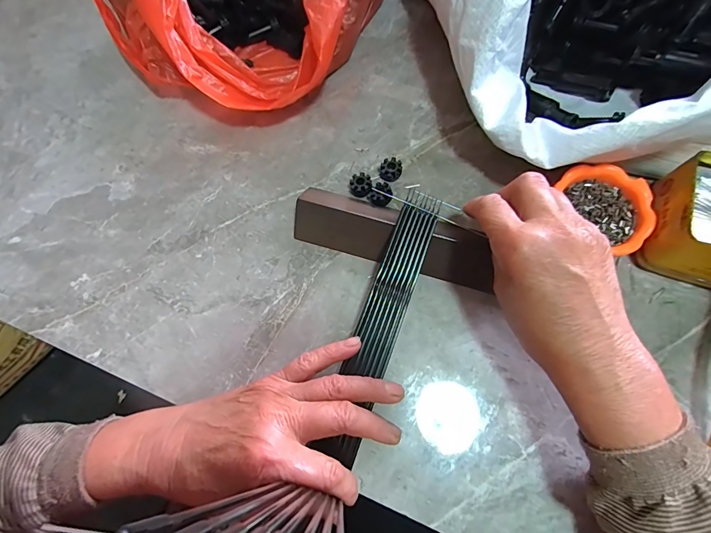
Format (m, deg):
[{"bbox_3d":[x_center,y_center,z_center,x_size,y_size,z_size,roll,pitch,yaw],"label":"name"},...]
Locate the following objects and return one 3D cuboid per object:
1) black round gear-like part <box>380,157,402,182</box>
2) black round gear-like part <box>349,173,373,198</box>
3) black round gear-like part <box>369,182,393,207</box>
[{"bbox_3d":[0.031,-0.085,0.342,0.018,0.013,0.020,4,73,3],"label":"black round gear-like part"},{"bbox_3d":[0.005,-0.070,0.338,0.018,0.012,0.019,-1,73,2],"label":"black round gear-like part"},{"bbox_3d":[0.022,-0.063,0.334,0.020,0.016,0.018,6,73,4],"label":"black round gear-like part"}]

